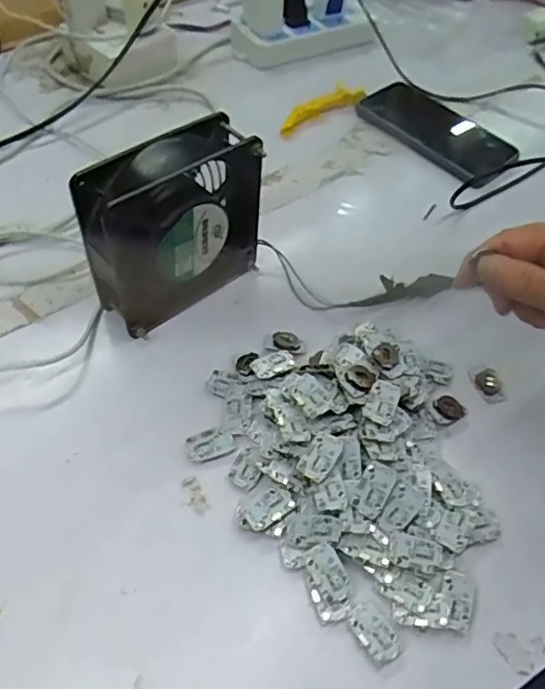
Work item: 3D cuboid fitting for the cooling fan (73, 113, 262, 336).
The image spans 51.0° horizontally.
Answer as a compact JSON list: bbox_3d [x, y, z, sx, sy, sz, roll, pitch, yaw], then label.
[{"bbox_3d":[-0.065,-0.078,0.391,0.121,0.115,0.048,-35,64,-26],"label":"cooling fan"}]

